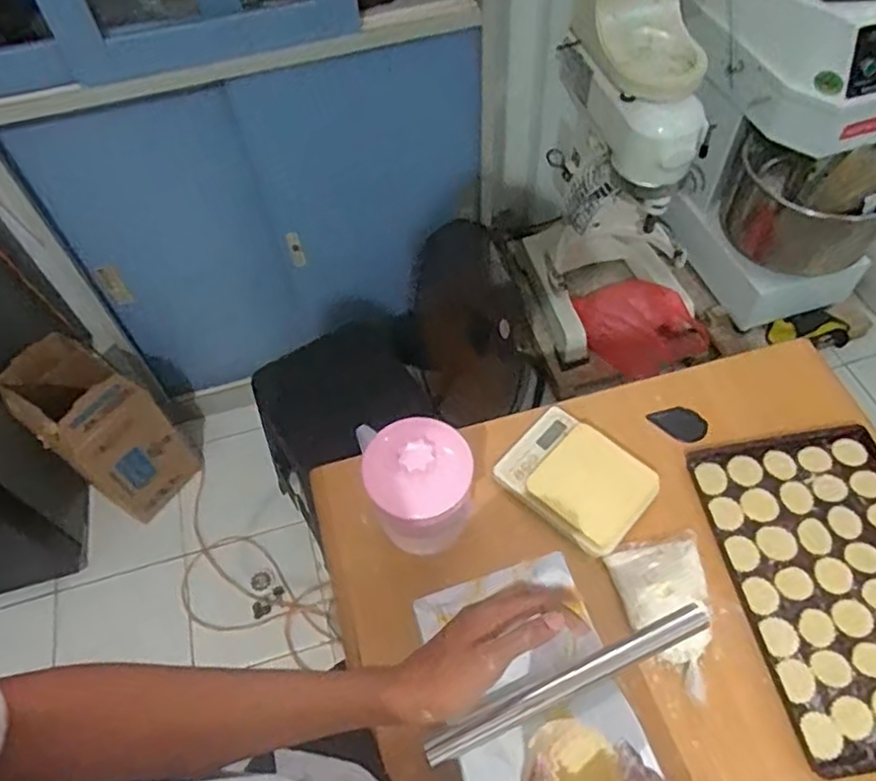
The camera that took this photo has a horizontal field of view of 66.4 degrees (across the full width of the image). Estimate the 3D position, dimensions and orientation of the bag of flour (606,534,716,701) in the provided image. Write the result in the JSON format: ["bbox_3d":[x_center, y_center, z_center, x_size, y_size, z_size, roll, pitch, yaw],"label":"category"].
[{"bbox_3d":[0.269,0.250,0.752,0.105,0.025,0.167,-13,57,-5],"label":"bag of flour"}]

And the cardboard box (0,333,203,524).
[{"bbox_3d":[-0.744,0.095,1.513,0.231,0.422,0.218,33,64,22],"label":"cardboard box"}]

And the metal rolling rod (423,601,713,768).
[{"bbox_3d":[0.118,0.257,0.590,0.274,0.018,0.024,-22,58,-11],"label":"metal rolling rod"}]

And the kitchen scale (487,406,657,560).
[{"bbox_3d":[0.176,0.110,0.845,0.172,0.027,0.138,37,66,24],"label":"kitchen scale"}]

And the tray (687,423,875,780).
[{"bbox_3d":[0.465,0.212,0.762,0.242,0.019,0.365,-9,57,-2],"label":"tray"}]

